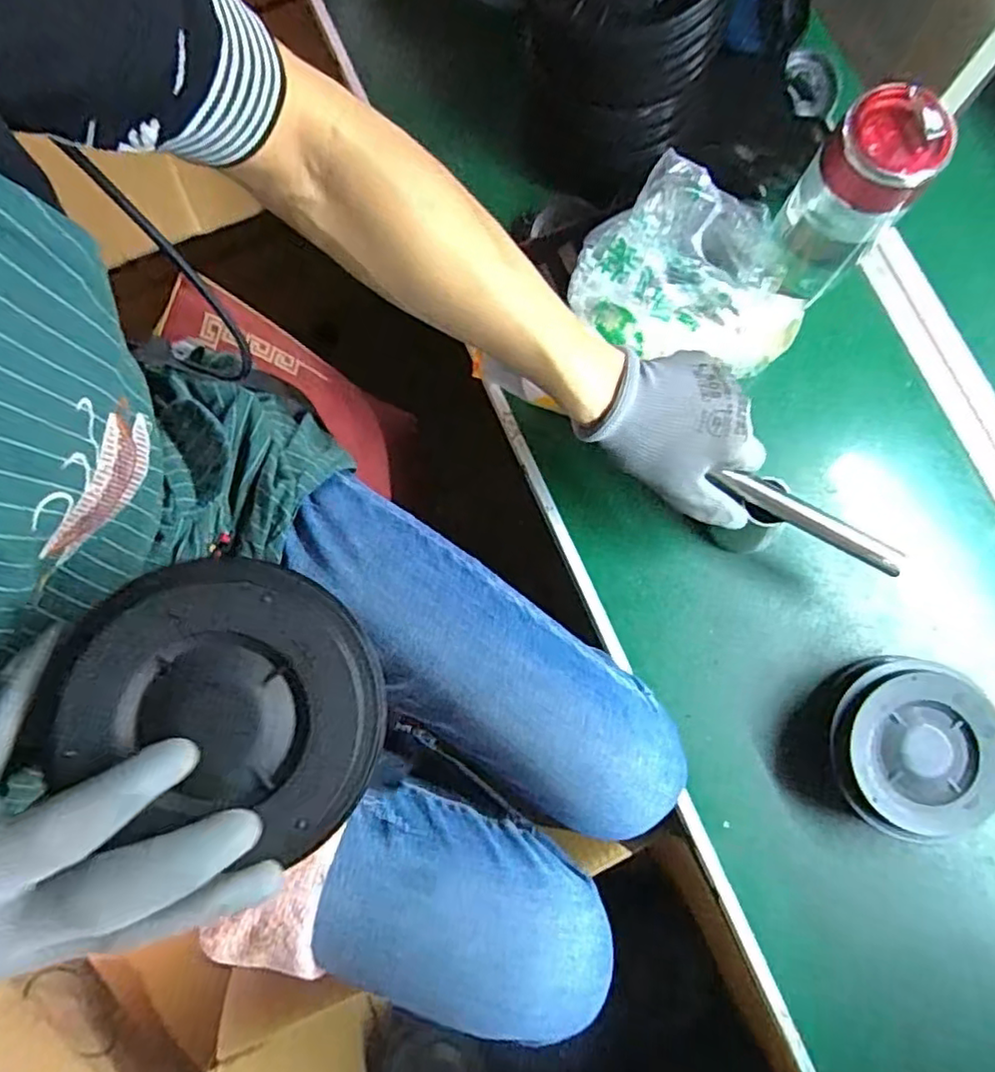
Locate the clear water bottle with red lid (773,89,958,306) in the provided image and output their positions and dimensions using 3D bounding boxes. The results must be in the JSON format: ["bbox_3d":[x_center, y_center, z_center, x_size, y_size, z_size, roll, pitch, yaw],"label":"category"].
[{"bbox_3d":[0.243,-0.232,0.475,0.070,0.163,0.062,22,81,4],"label":"clear water bottle with red lid"}]

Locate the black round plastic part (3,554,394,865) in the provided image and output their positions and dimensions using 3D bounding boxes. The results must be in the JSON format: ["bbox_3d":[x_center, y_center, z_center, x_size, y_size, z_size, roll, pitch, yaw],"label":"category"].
[{"bbox_3d":[-0.107,0.064,0.269,0.119,0.032,0.102,23,80,-10],"label":"black round plastic part"}]

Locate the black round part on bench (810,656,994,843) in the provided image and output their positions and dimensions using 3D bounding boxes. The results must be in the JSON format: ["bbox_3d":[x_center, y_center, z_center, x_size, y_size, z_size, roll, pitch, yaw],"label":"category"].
[{"bbox_3d":[0.296,0.153,0.483,0.108,0.052,0.118,0,80,0],"label":"black round part on bench"}]

